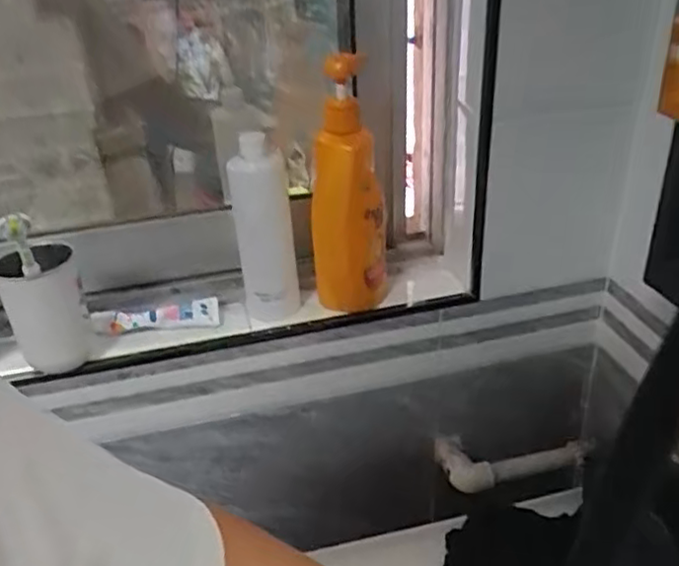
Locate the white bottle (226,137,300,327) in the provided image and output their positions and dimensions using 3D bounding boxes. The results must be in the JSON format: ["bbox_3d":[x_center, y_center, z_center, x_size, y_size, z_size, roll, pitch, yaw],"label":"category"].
[{"bbox_3d":[-0.087,-0.063,0.765,0.063,0.202,0.076,-9,31,-9],"label":"white bottle"}]

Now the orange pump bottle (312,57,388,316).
[{"bbox_3d":[0.008,-0.098,0.792,0.085,0.305,0.095,-4,30,-1],"label":"orange pump bottle"}]

